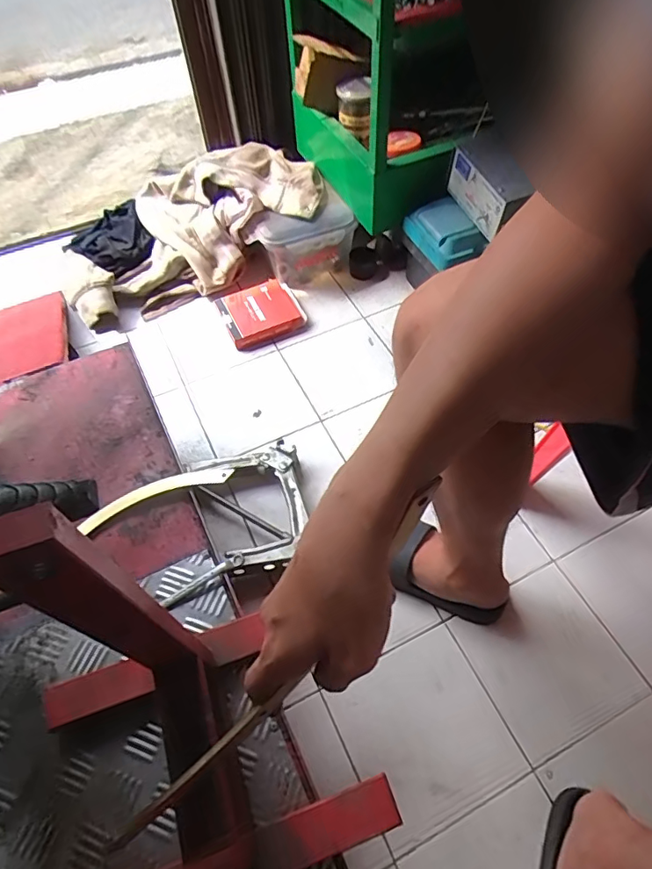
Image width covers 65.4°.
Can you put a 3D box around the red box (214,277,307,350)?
[{"bbox_3d":[-0.138,-0.264,1.087,0.167,0.044,0.143,-26,59,-14],"label":"red box"}]

